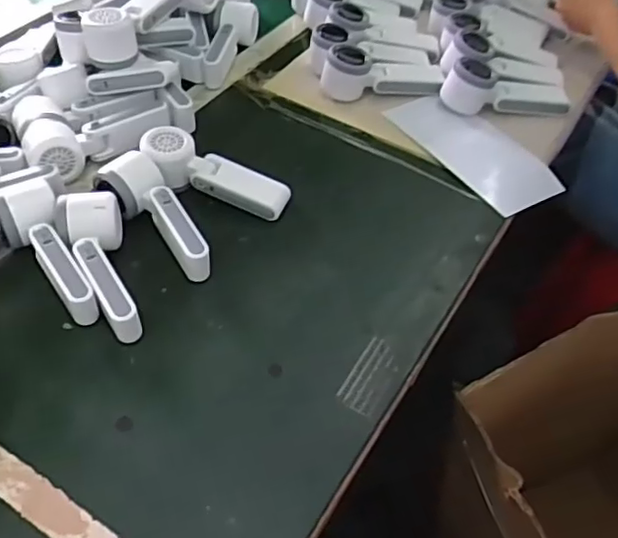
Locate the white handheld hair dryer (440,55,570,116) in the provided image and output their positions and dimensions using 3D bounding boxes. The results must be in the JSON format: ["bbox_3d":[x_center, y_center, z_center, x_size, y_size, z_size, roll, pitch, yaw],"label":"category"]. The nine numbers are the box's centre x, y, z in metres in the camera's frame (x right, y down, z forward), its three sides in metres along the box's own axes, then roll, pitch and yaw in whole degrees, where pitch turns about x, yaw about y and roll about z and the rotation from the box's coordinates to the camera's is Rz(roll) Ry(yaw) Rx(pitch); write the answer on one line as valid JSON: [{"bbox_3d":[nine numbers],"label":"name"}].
[{"bbox_3d":[0.250,-0.230,0.769,0.153,0.060,0.044,10,50,6],"label":"white handheld hair dryer"}]

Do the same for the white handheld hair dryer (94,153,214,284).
[{"bbox_3d":[-0.155,-0.050,0.610,0.062,0.050,0.158,-27,56,-23],"label":"white handheld hair dryer"}]

